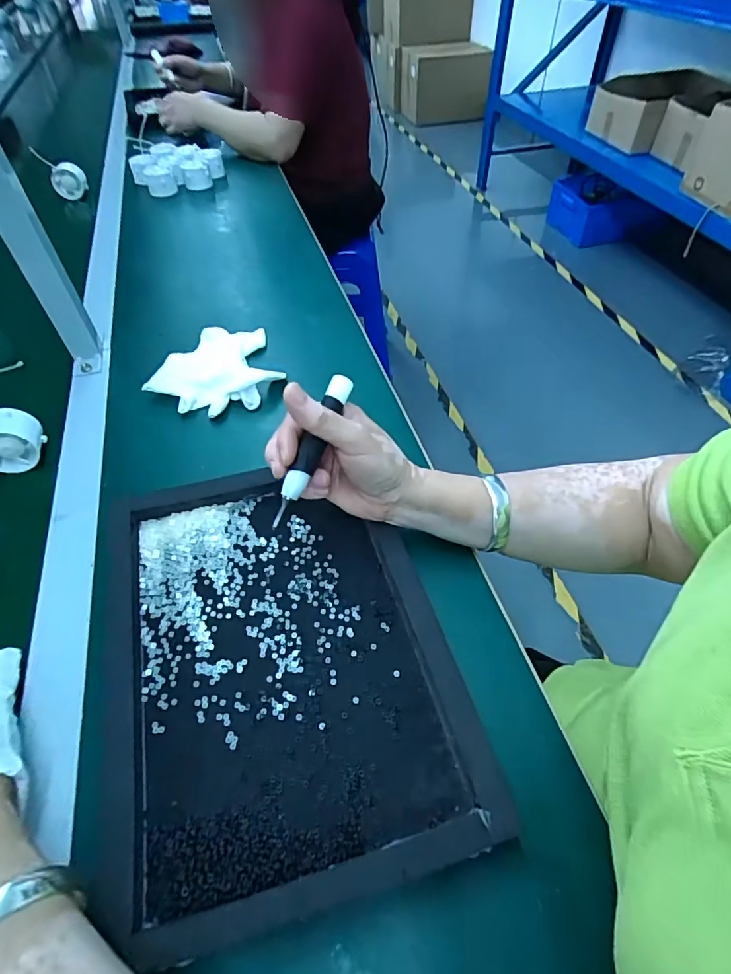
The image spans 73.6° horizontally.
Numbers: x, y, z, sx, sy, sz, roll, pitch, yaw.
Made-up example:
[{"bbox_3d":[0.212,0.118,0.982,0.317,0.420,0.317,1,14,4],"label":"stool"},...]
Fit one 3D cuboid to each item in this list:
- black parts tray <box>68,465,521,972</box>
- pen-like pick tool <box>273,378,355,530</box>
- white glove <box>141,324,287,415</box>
[{"bbox_3d":[-0.071,0.109,0.336,0.233,0.020,0.291,-14,51,-9],"label":"black parts tray"},{"bbox_3d":[-0.039,-0.026,0.344,0.017,0.011,0.113,21,81,18],"label":"pen-like pick tool"},{"bbox_3d":[-0.150,-0.133,0.538,0.120,0.032,0.141,13,52,12],"label":"white glove"}]

